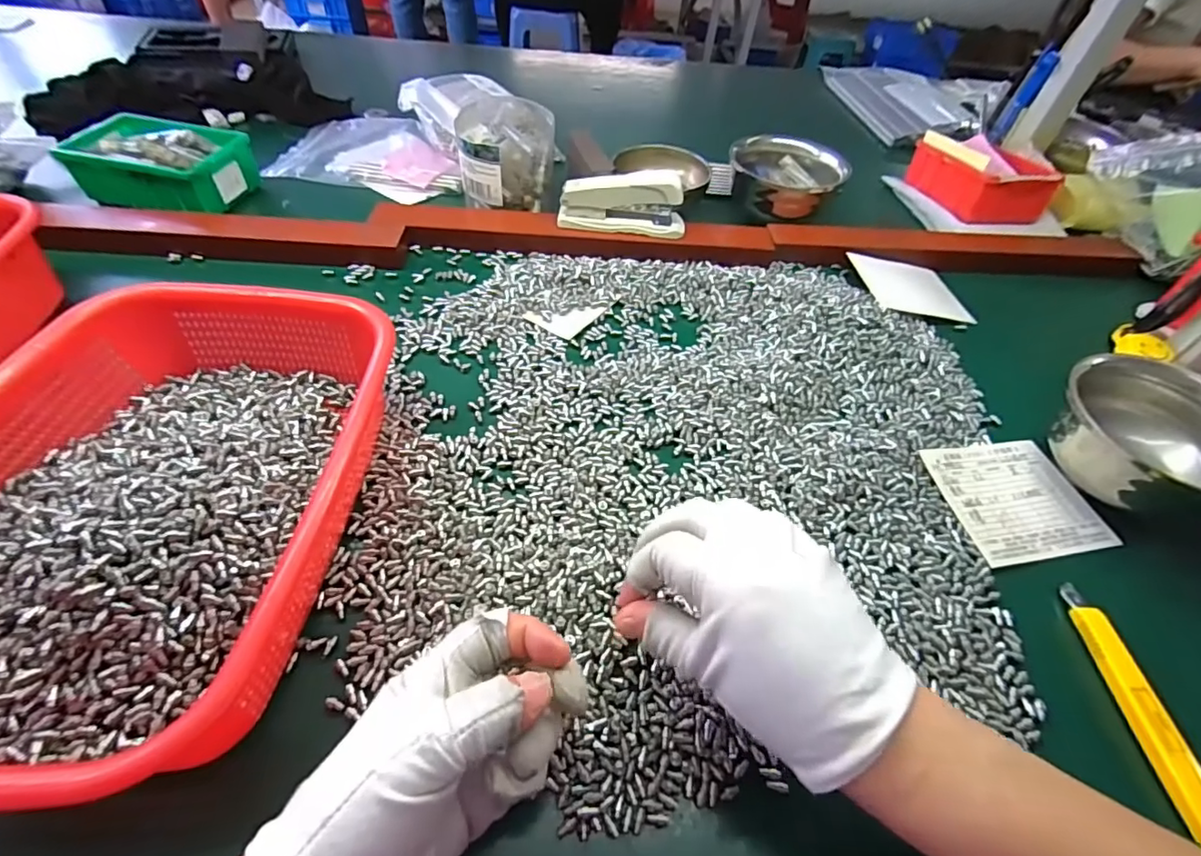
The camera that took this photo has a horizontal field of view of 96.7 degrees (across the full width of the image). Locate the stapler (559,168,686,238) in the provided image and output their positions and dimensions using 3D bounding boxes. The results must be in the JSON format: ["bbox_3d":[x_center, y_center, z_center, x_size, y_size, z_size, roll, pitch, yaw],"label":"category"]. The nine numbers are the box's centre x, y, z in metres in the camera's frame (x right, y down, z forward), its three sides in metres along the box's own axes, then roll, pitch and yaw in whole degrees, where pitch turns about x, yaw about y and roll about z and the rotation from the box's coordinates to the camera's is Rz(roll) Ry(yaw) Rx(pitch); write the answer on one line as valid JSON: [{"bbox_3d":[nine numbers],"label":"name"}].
[{"bbox_3d":[0.022,-0.222,0.518,0.120,0.055,0.027,5,50,0],"label":"stapler"}]

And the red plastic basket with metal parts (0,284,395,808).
[{"bbox_3d":[-0.241,0.035,0.299,0.205,0.075,0.284,5,50,0],"label":"red plastic basket with metal parts"}]

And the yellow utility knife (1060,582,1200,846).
[{"bbox_3d":[0.292,0.147,0.290,0.018,0.011,0.127,0,50,-4],"label":"yellow utility knife"}]

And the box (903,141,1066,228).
[{"bbox_3d":[0.441,-0.293,0.624,0.096,0.056,0.137,0,50,-4],"label":"box"}]

